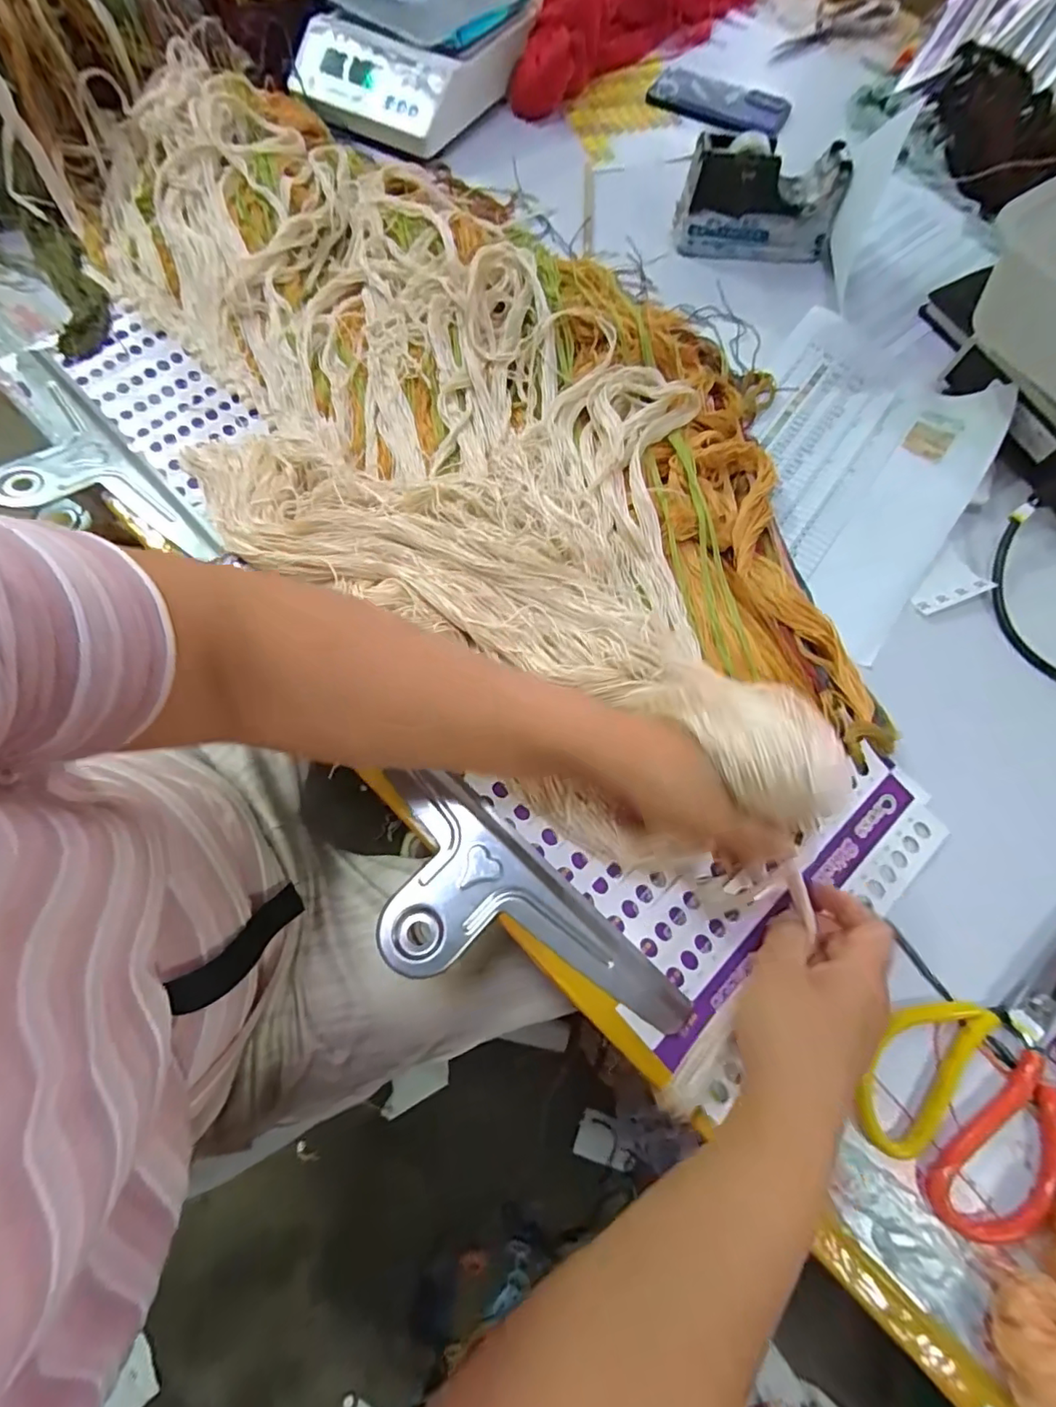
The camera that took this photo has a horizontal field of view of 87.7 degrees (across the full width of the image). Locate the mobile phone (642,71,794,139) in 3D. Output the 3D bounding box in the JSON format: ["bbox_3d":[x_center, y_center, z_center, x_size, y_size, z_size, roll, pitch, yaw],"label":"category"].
[{"bbox_3d":[0.233,-0.730,0.663,0.163,0.012,0.085,24,71,7],"label":"mobile phone"}]

